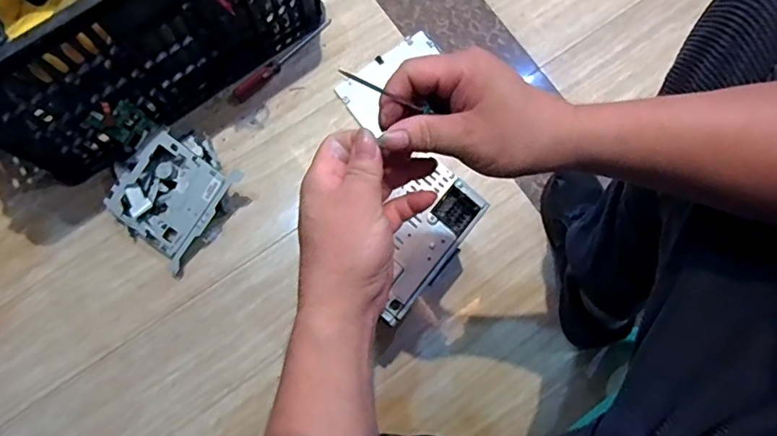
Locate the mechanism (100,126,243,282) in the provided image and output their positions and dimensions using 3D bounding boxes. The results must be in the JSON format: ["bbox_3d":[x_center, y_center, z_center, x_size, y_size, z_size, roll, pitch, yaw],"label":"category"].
[{"bbox_3d":[-0.315,-0.037,0.725,0.160,0.040,0.167,42,94,2],"label":"mechanism"}]

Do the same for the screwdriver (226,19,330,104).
[{"bbox_3d":[-0.168,-0.248,0.798,0.206,0.023,0.020,-42,83,-8],"label":"screwdriver"}]

